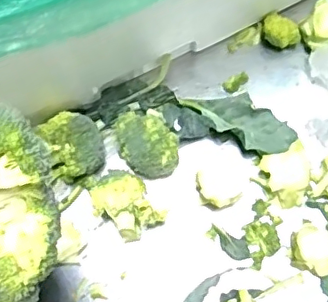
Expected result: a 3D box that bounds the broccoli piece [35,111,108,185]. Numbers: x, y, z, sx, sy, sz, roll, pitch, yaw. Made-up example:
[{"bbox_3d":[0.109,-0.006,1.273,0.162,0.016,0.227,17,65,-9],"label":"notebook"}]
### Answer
[{"bbox_3d":[-0.081,-0.004,0.511,0.052,0.059,0.051,-1,74,2],"label":"broccoli piece"}]

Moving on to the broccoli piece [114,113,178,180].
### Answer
[{"bbox_3d":[-0.015,-0.003,0.517,0.053,0.054,0.054,-1,74,2],"label":"broccoli piece"}]

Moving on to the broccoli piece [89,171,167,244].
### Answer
[{"bbox_3d":[-0.032,0.052,0.507,0.046,0.049,0.059,-37,76,-8],"label":"broccoli piece"}]

